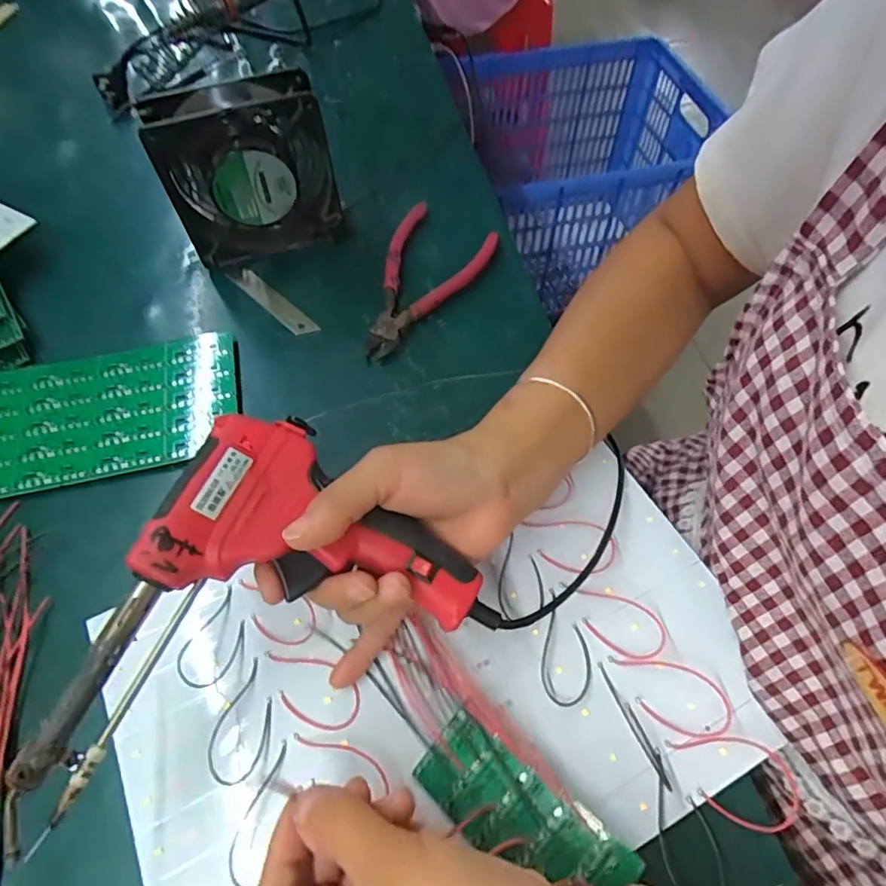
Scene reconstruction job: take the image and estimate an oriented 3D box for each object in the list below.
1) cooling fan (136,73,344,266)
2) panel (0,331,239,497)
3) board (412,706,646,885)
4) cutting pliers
[{"bbox_3d":[-0.148,-0.206,0.444,0.121,0.121,0.043,-14,60,-7],"label":"cooling fan"},{"bbox_3d":[-0.242,-0.022,0.403,0.190,0.009,0.107,-13,59,-6],"label":"panel"},{"bbox_3d":[0.033,0.169,0.263,0.098,0.005,0.040,29,76,30],"label":"board"},{"bbox_3d":[-0.024,-0.129,0.456,0.085,0.012,0.156,25,63,16],"label":"cutting pliers"}]

